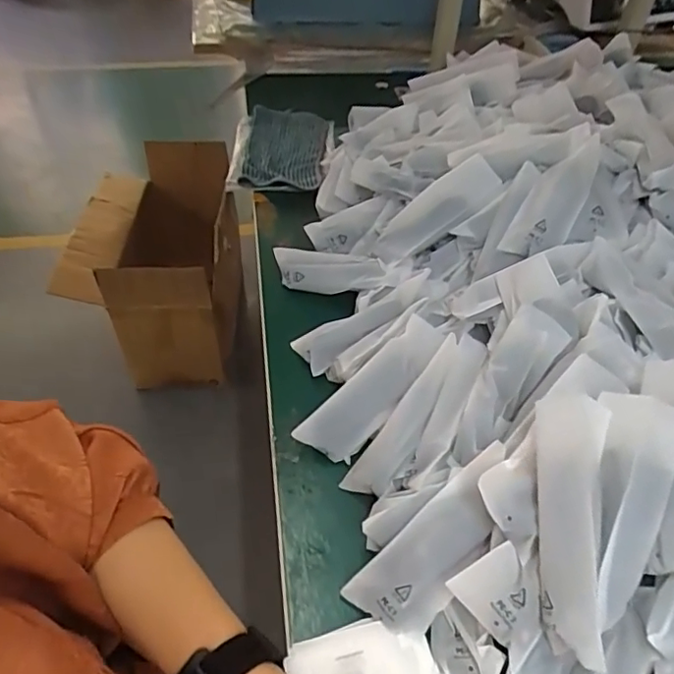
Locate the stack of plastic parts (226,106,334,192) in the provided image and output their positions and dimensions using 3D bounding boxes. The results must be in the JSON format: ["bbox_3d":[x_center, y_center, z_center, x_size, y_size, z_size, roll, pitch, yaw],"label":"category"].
[{"bbox_3d":[-0.084,-0.296,0.872,0.149,0.033,0.263,3,45,-1],"label":"stack of plastic parts"}]

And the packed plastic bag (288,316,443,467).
[{"bbox_3d":[0.036,0.045,0.494,0.154,0.012,0.048,-43,78,-13],"label":"packed plastic bag"}]

